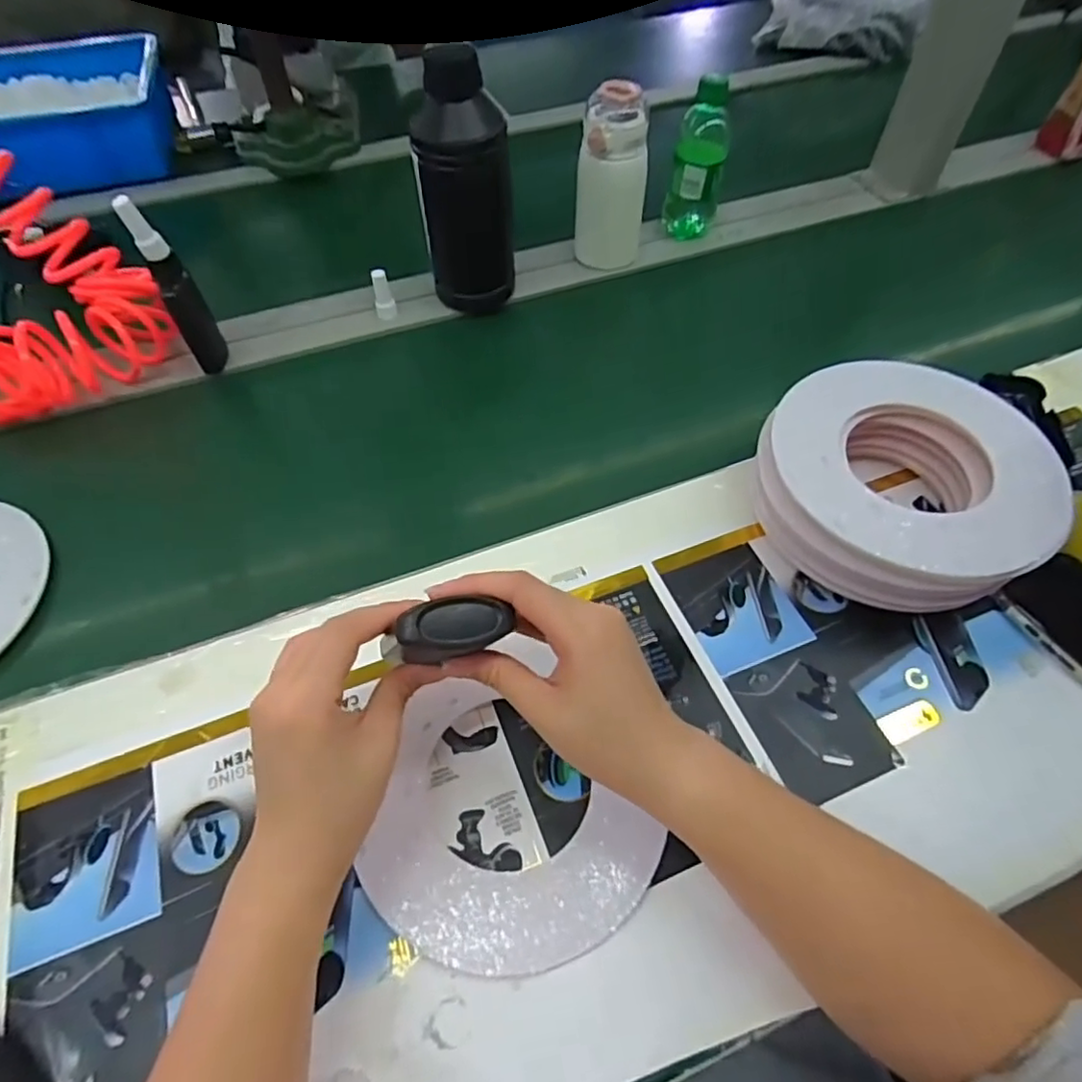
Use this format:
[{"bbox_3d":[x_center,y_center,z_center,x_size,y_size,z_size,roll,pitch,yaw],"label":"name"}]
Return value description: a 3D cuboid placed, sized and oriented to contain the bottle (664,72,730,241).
[{"bbox_3d":[0.175,-0.414,0.699,0.058,0.161,0.045,8,56,5],"label":"bottle"}]

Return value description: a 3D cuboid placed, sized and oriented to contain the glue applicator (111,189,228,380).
[{"bbox_3d":[-0.326,-0.223,0.564,0.030,0.162,0.032,-26,60,-17],"label":"glue applicator"}]

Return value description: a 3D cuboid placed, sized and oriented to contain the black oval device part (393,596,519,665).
[{"bbox_3d":[-0.041,0.039,0.289,0.050,0.014,0.025,-8,90,-21],"label":"black oval device part"}]

